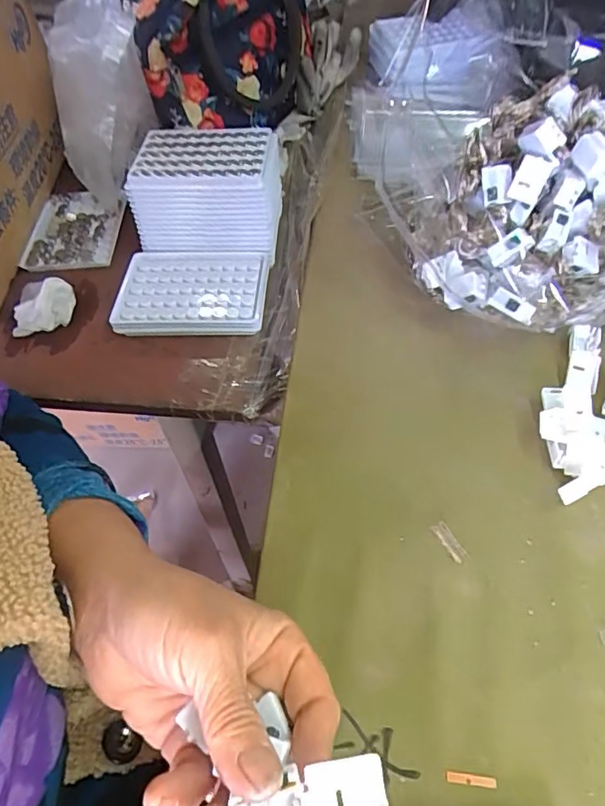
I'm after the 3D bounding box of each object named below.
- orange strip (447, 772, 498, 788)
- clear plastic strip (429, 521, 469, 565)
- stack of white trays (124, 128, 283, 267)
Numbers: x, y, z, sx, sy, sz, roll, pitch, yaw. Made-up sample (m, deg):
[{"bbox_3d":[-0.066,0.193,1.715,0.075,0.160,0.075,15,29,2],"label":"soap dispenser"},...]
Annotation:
[{"bbox_3d":[0.076,0.168,0.233,0.022,0.004,0.004,3,52,8],"label":"orange strip"},{"bbox_3d":[0.084,0.079,0.297,0.010,0.004,0.025,-25,54,-14],"label":"clear plastic strip"},{"bbox_3d":[-0.088,-0.203,0.494,0.133,0.064,0.103,2,52,7],"label":"stack of white trays"}]

